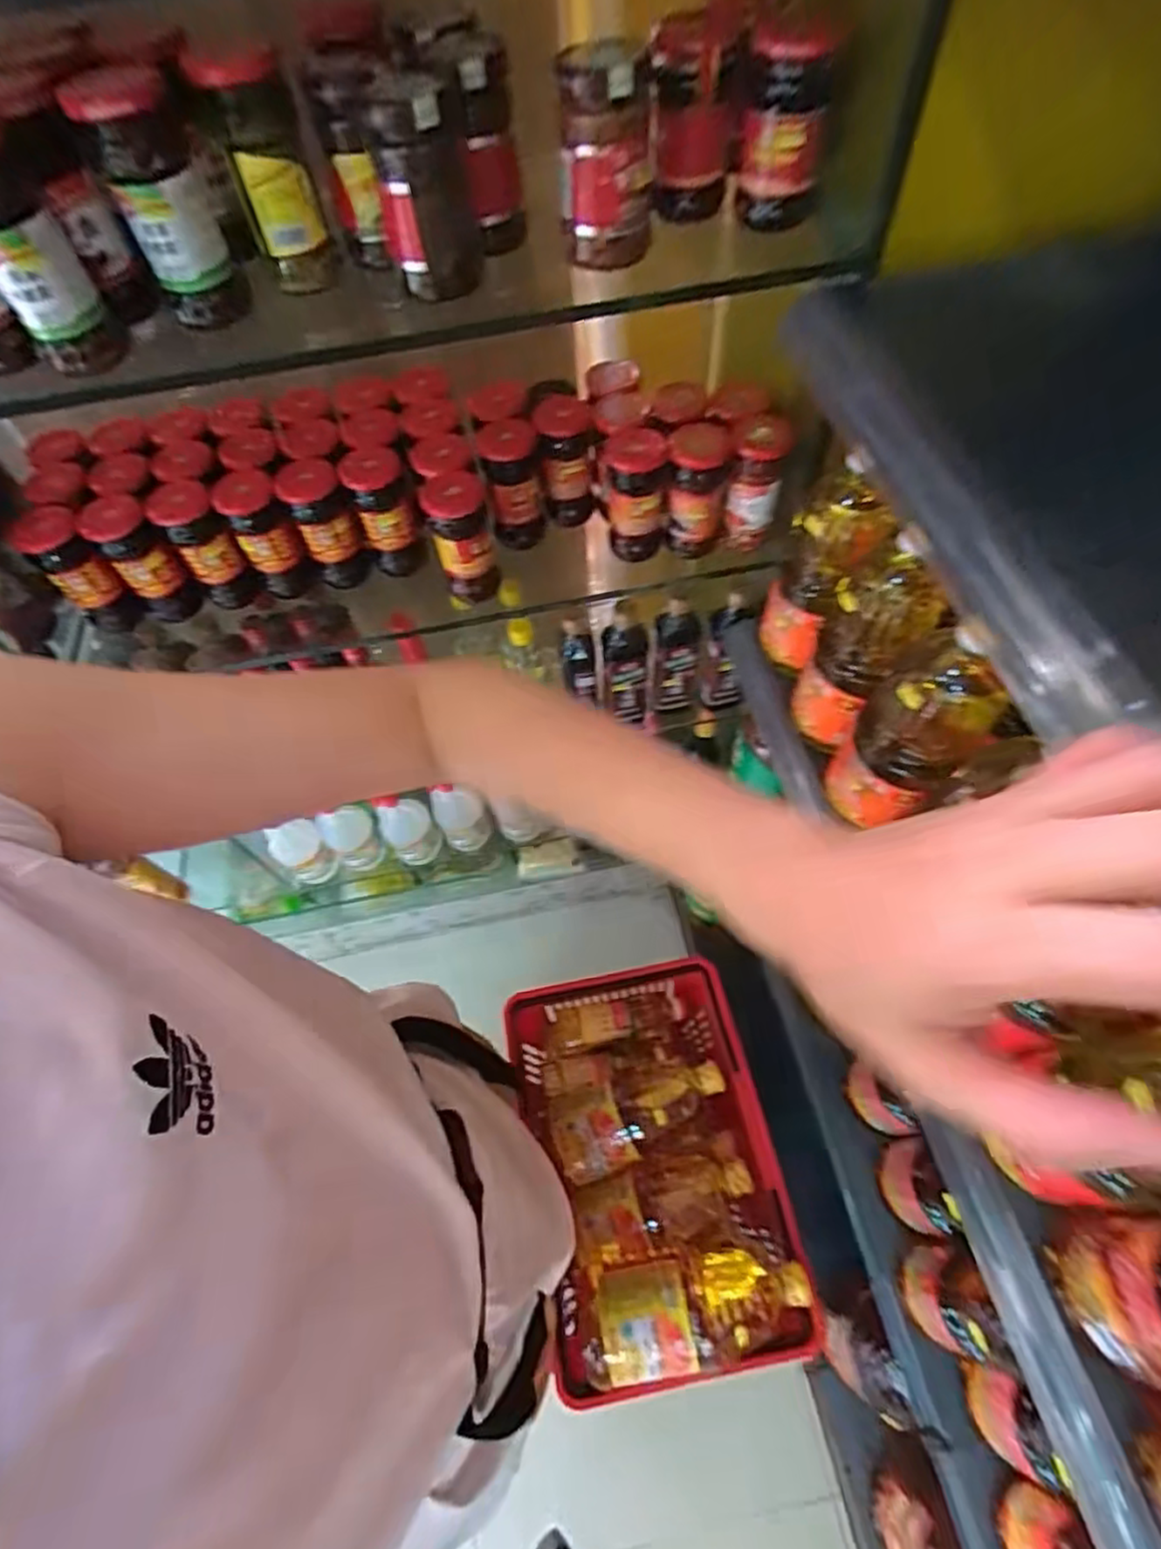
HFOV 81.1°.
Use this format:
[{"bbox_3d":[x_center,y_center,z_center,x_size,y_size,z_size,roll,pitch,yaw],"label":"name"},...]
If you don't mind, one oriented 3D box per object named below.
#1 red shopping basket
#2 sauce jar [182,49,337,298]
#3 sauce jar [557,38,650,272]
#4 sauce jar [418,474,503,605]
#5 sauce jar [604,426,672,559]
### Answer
[{"bbox_3d":[0.100,0.516,0.933,0.312,0.211,0.471,-10,60,-2],"label":"red shopping basket"},{"bbox_3d":[-0.225,-0.436,0.501,0.058,0.136,0.060,-21,61,-8],"label":"sauce jar"},{"bbox_3d":[0.019,-0.464,0.517,0.064,0.123,0.065,-2,60,3],"label":"sauce jar"},{"bbox_3d":[-0.130,-0.260,0.758,0.064,0.128,0.058,-17,60,-6],"label":"sauce jar"},{"bbox_3d":[0.062,-0.321,0.781,0.062,0.131,0.061,-9,60,-1],"label":"sauce jar"}]

